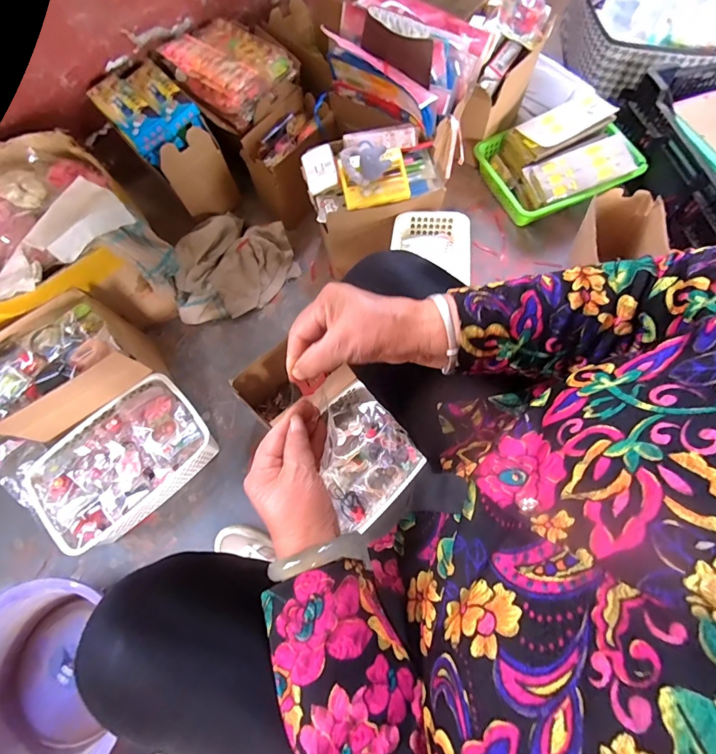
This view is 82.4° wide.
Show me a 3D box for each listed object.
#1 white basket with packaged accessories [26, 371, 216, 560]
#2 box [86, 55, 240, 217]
[{"bbox_3d":[-0.423,0.156,0.756,0.295,0.104,0.199,-41,73,-12],"label":"white basket with packaged accessories"},{"bbox_3d":[-0.425,-0.518,0.901,0.149,0.222,0.259,-40,72,-12],"label":"box"}]

